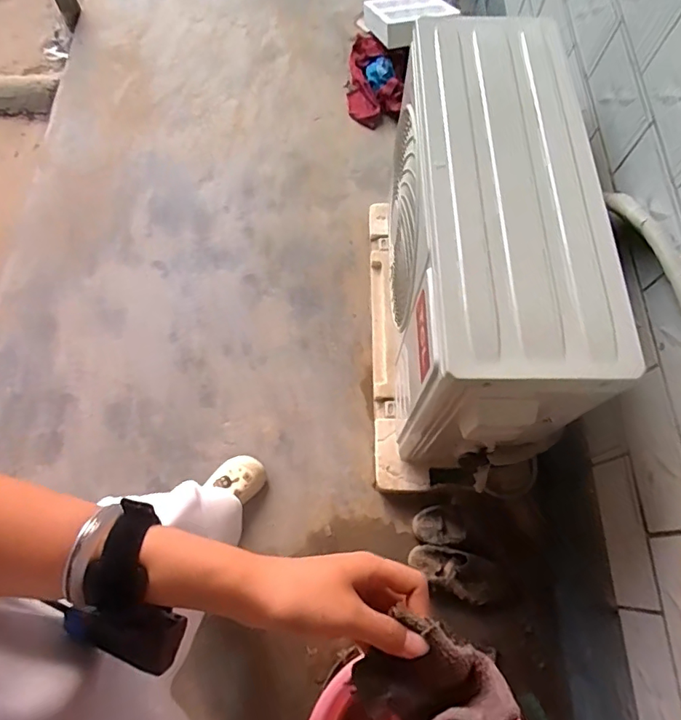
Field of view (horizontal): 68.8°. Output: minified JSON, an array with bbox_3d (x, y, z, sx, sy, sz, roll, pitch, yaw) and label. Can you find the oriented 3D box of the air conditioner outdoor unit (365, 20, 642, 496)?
[{"bbox_3d":[0.266,-0.202,1.121,0.346,0.610,0.865,1,67,0],"label":"air conditioner outdoor unit"}]

